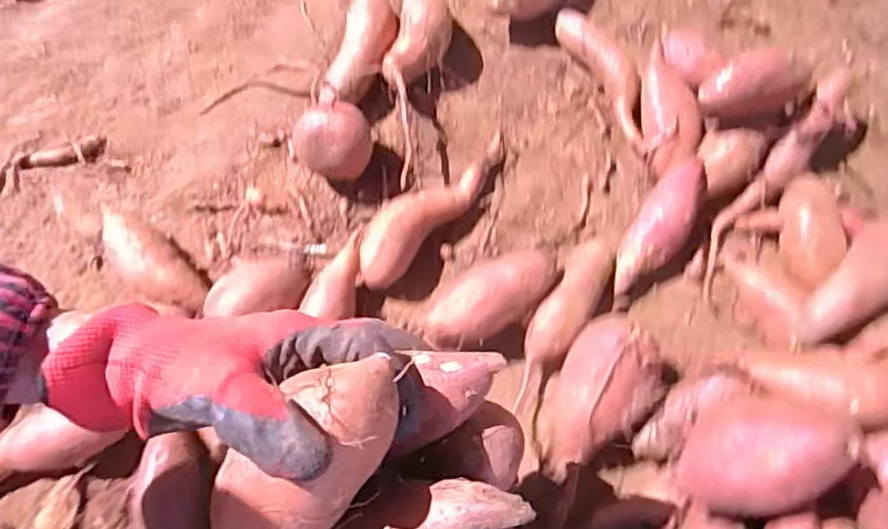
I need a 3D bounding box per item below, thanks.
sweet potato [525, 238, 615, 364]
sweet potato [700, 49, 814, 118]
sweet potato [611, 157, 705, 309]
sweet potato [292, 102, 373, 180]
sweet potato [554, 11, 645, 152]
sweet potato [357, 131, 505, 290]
[{"bbox_3d":[0.112,0.033,0.565,0.047,0.044,0.126,29,75,7],"label":"sweet potato"},{"bbox_3d":[0.288,-0.167,0.582,0.113,0.058,0.047,-10,73,-4],"label":"sweet potato"},{"bbox_3d":[0.197,-0.030,0.586,0.048,0.041,0.153,36,76,9],"label":"sweet potato"},{"bbox_3d":[-0.099,-0.108,0.588,0.064,0.063,0.060,0,72,-1],"label":"sweet potato"},{"bbox_3d":[0.171,-0.189,0.634,0.050,0.038,0.161,-27,76,-9],"label":"sweet potato"},{"bbox_3d":[-0.012,-0.057,0.590,0.058,0.040,0.191,42,77,10],"label":"sweet potato"}]

